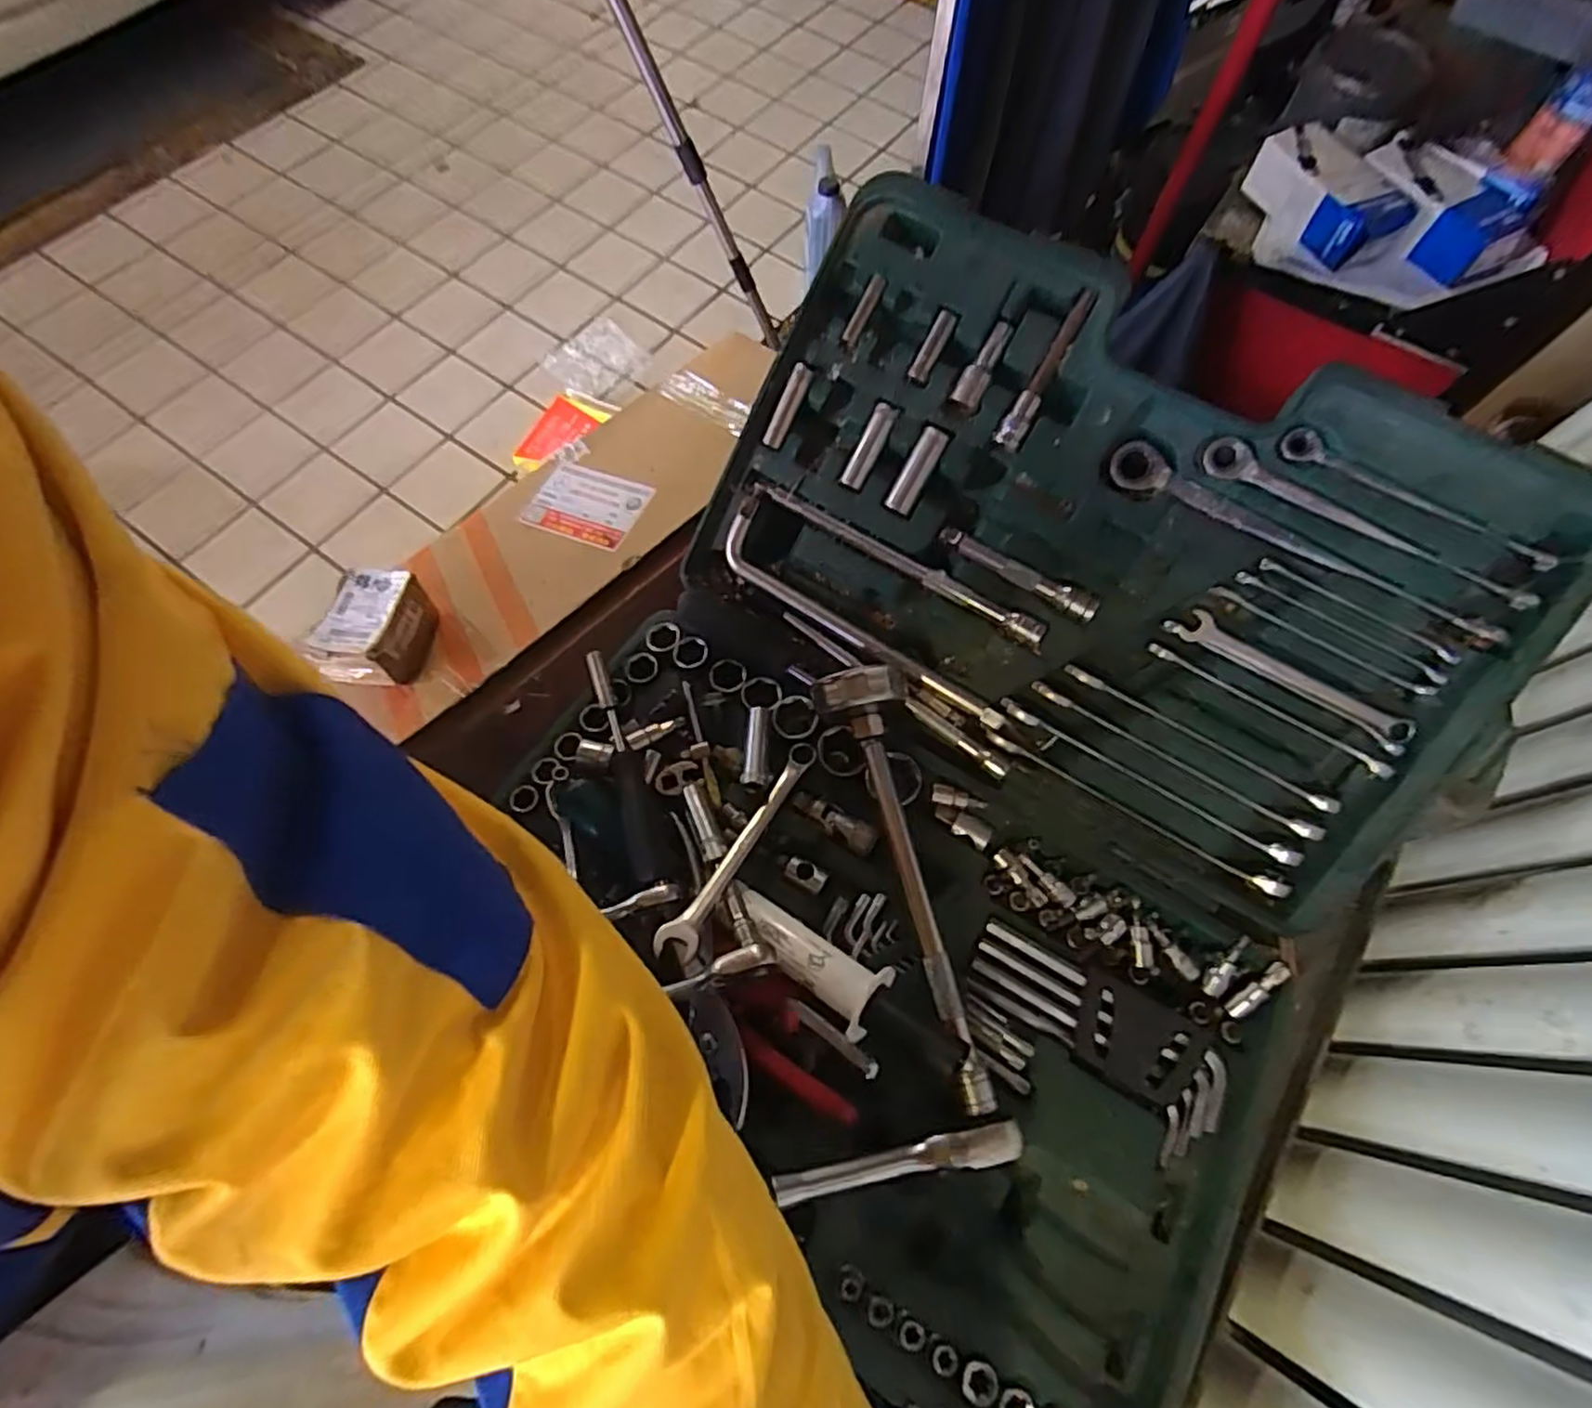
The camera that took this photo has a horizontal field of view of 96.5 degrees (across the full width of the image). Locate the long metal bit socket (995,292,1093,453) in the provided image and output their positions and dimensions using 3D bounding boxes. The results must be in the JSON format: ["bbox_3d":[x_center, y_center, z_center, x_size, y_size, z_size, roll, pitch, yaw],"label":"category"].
[{"bbox_3d":[0.173,-0.231,0.498,0.018,0.011,0.108,30,101,10],"label":"long metal bit socket"}]

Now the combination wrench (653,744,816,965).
[{"bbox_3d":[-0.034,0.094,0.477,0.023,0.010,0.179,30,53,10],"label":"combination wrench"}]

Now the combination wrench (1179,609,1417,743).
[{"bbox_3d":[0.334,-0.019,0.484,0.160,0.009,0.024,30,98,10],"label":"combination wrench"}]

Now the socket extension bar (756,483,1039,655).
[{"bbox_3d":[0.076,-0.109,0.543,0.245,0.016,0.016,30,70,10],"label":"socket extension bar"}]

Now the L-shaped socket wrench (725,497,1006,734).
[{"bbox_3d":[0.049,-0.065,0.553,0.260,0.021,0.051,38,114,8],"label":"L-shaped socket wrench"}]

